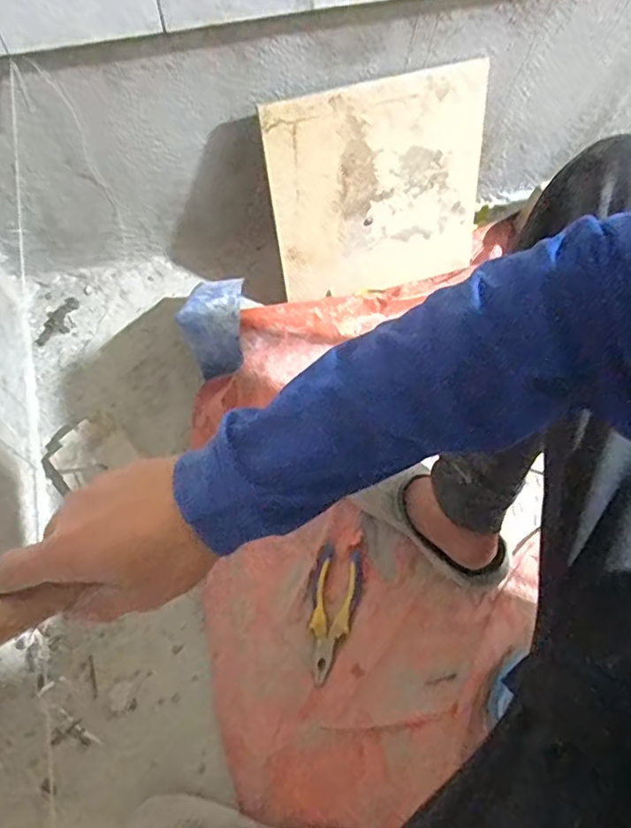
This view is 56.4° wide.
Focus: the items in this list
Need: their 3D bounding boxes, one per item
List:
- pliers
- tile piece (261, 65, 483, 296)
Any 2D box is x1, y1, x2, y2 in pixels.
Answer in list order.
[{"bbox_3d":[0.019,0.241,0.718,0.061,0.012,0.156,12,67,3],"label":"pliers"},{"bbox_3d":[0.089,-0.297,0.800,0.296,0.281,0.015,-15,45,-8],"label":"tile piece"}]

